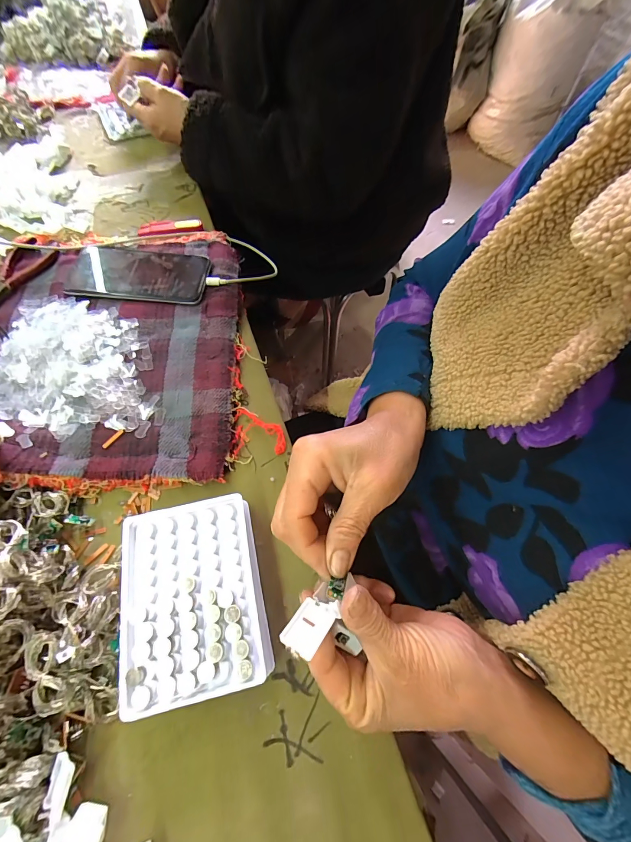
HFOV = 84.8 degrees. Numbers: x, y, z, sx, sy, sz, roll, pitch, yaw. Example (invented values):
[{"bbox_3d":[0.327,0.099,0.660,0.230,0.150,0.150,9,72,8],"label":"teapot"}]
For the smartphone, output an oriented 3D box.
[{"bbox_3d":[-0.208,-0.181,0.417,0.156,0.012,0.088,6,63,0],"label":"smartphone"}]

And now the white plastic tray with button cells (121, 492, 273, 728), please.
[{"bbox_3d":[-0.092,0.129,0.261,0.098,0.034,0.129,-11,64,-8],"label":"white plastic tray with button cells"}]

